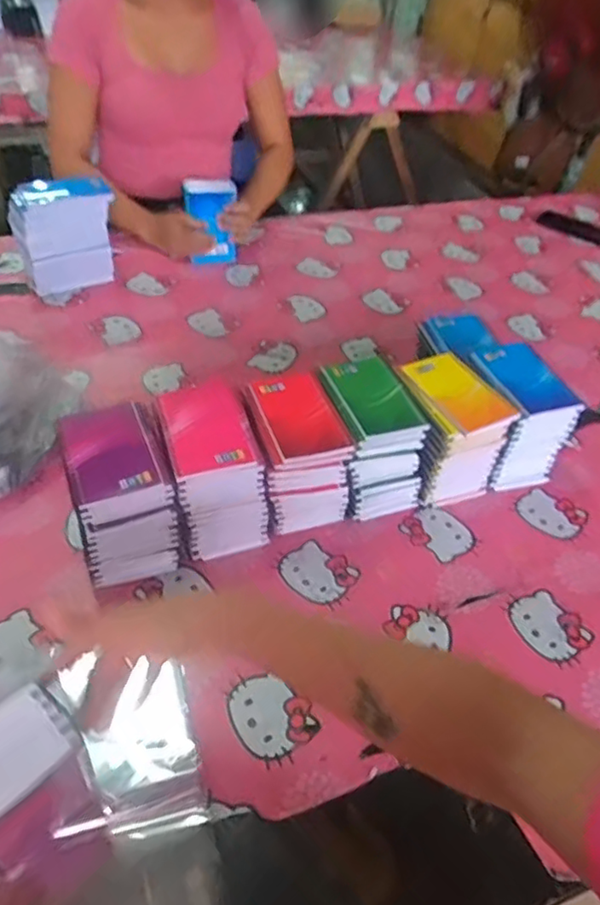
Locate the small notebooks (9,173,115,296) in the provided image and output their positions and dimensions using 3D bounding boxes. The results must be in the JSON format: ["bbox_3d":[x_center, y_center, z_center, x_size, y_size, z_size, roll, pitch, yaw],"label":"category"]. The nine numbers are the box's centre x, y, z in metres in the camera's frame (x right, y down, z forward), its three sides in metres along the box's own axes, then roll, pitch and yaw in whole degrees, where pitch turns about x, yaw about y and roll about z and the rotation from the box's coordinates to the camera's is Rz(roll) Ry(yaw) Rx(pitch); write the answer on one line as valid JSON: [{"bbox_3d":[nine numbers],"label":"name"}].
[{"bbox_3d":[-0.398,-0.357,1.047,0.146,0.161,0.085,-19,50,-23],"label":"small notebooks"}]

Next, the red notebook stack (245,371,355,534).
[{"bbox_3d":[-0.006,0.005,0.743,0.099,0.139,0.133,-10,47,-15],"label":"red notebook stack"}]

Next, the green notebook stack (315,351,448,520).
[{"bbox_3d":[0.087,-0.017,0.778,0.110,0.138,0.141,-12,48,-16],"label":"green notebook stack"}]

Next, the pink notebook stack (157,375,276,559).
[{"bbox_3d":[-0.100,0.021,0.717,0.099,0.142,0.138,-12,48,-17],"label":"pink notebook stack"}]

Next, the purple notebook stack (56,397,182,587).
[{"bbox_3d":[-0.192,0.049,0.673,0.102,0.145,0.135,-16,50,-21],"label":"purple notebook stack"}]

